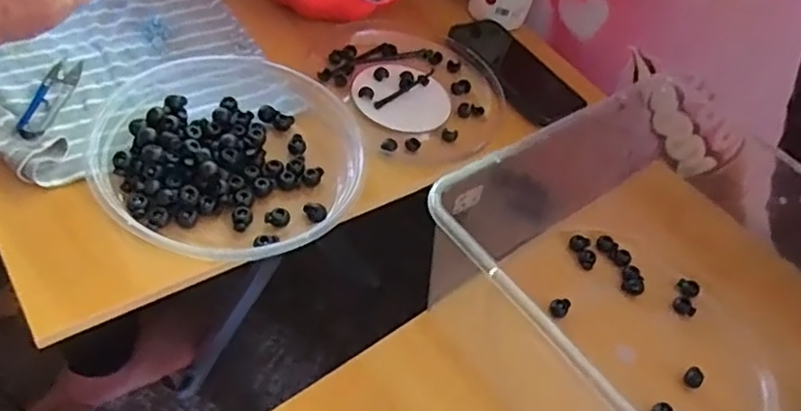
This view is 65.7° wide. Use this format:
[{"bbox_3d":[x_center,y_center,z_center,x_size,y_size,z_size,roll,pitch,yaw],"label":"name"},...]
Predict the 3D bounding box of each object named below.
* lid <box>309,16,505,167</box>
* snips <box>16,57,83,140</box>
[{"bbox_3d":[0.015,-0.126,0.635,0.171,0.020,0.201,-19,59,-29],"label":"lid"},{"bbox_3d":[-0.294,-0.091,0.521,0.026,0.004,0.109,11,43,-14],"label":"snips"}]

